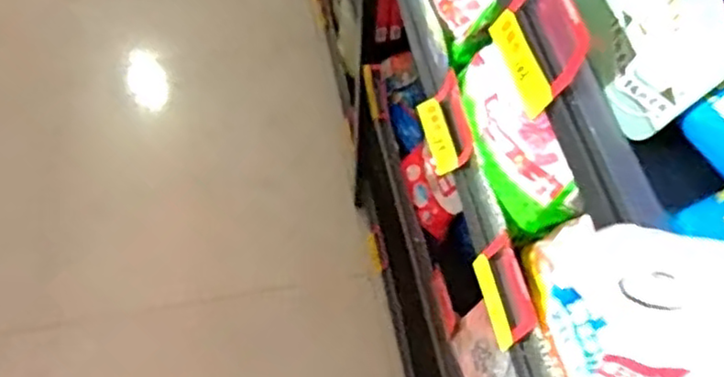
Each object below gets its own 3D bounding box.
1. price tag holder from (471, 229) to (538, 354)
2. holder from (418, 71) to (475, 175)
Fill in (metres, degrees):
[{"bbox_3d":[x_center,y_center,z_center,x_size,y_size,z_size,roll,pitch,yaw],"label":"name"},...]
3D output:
[{"bbox_3d":[0.142,0.104,0.686,0.040,0.035,0.110,-9,59,-8],"label":"price tag holder"},{"bbox_3d":[0.097,-0.072,0.792,0.042,0.069,0.115,-9,59,-7],"label":"holder"}]

